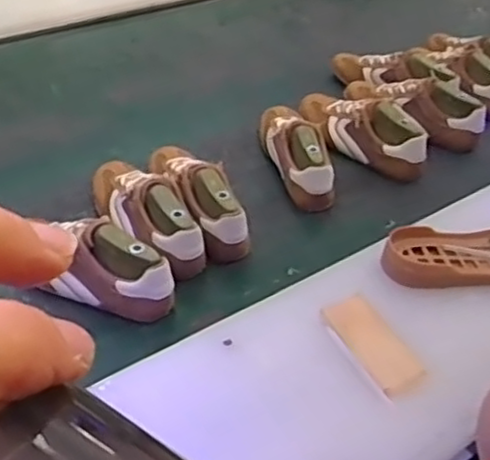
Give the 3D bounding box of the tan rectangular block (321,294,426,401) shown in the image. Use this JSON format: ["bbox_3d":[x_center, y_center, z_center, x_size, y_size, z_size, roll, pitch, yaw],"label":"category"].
[{"bbox_3d":[0.129,0.113,0.714,0.049,0.017,0.129,-15,42,-22],"label":"tan rectangular block"}]

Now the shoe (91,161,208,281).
[{"bbox_3d":[-0.130,-0.030,0.913,0.075,0.085,0.231,-23,46,-30],"label":"shoe"}]

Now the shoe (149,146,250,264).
[{"bbox_3d":[-0.069,-0.054,0.947,0.074,0.093,0.230,-15,42,-22],"label":"shoe"}]

